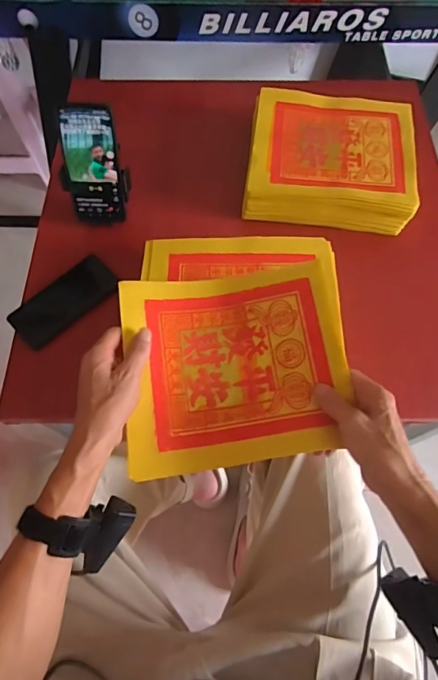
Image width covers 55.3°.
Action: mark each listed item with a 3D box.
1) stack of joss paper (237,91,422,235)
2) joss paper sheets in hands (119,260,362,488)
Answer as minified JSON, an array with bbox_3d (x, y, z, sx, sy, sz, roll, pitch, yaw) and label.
[{"bbox_3d":[0.184,-0.305,0.699,0.266,0.058,0.248,7,66,3],"label":"stack of joss paper"},{"bbox_3d":[0.016,0.027,0.494,0.258,0.042,0.234,-5,68,-2],"label":"joss paper sheets in hands"}]

